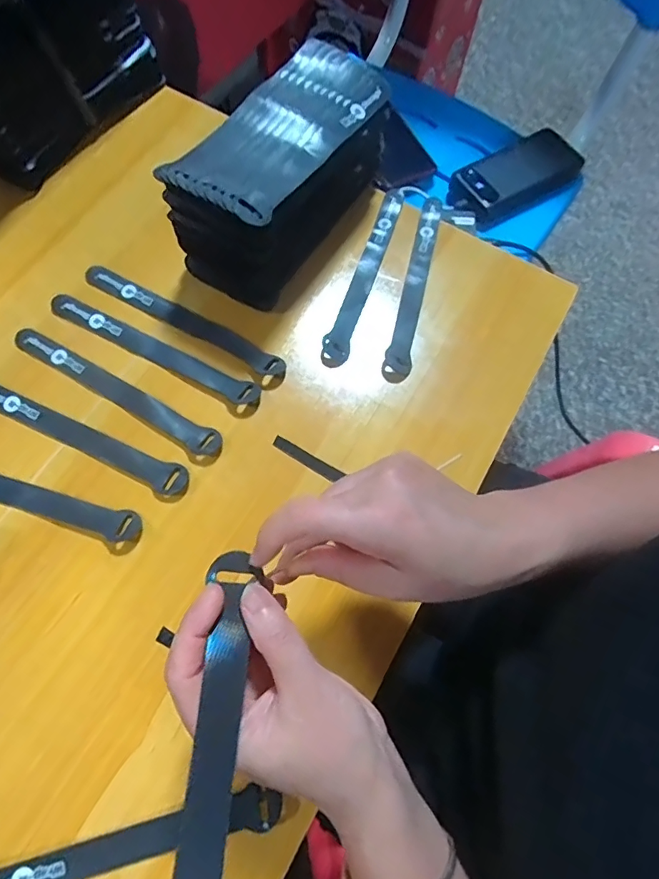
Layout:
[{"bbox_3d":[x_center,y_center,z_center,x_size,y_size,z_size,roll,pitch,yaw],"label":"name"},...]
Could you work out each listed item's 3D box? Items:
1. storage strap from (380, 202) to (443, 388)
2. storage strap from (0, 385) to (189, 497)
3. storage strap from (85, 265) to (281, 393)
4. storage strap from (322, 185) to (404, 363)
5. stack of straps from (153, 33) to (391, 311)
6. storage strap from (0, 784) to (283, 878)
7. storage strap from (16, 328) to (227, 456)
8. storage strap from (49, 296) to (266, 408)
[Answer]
[{"bbox_3d":[0.081,-0.150,0.442,0.022,0.007,0.213,14,69,5],"label":"storage strap"},{"bbox_3d":[-0.205,-0.005,0.387,0.204,0.004,0.024,22,70,8],"label":"storage strap"},{"bbox_3d":[-0.130,-0.106,0.430,0.209,0.006,0.028,31,72,11],"label":"storage strap"},{"bbox_3d":[0.033,-0.156,0.443,0.021,0.009,0.206,17,69,6],"label":"storage strap"},{"bbox_3d":[-0.038,-0.232,0.421,0.104,0.108,0.217,26,71,8],"label":"stack of straps"},{"bbox_3d":[-0.127,0.246,0.293,0.194,0.013,0.022,-13,69,-6],"label":"storage strap"},{"bbox_3d":[-0.179,-0.042,0.407,0.206,0.004,0.022,28,71,10],"label":"storage strap"},{"bbox_3d":[-0.153,-0.079,0.421,0.205,0.004,0.022,27,71,10],"label":"storage strap"}]

